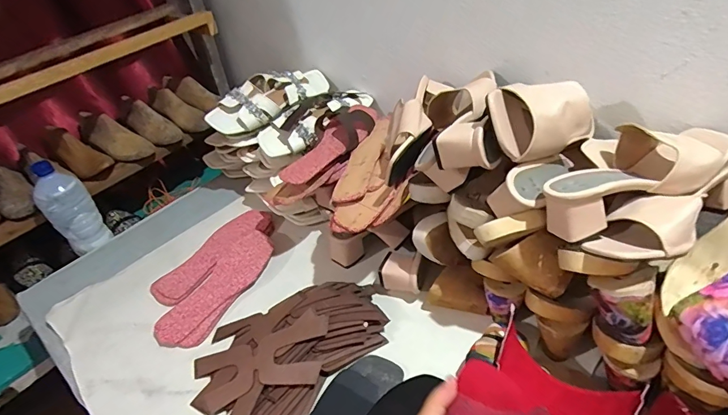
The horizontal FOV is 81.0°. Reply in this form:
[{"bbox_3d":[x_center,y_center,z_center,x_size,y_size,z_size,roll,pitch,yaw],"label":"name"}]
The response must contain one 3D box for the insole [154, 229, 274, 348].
[{"bbox_3d":[-0.246,0.132,0.727,0.078,0.013,0.241,24,51,20],"label":"insole"}]

